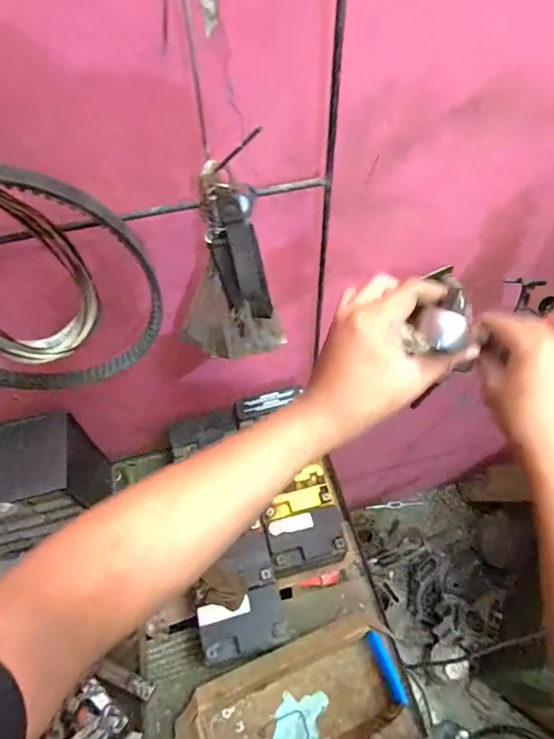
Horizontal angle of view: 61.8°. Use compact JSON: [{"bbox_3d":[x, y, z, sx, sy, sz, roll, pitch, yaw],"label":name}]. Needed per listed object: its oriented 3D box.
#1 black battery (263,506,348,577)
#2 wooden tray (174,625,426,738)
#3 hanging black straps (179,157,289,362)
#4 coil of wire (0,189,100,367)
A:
[{"bbox_3d":[0.044,0.262,0.698,0.114,0.079,0.075,-12,56,-7],"label":"black battery"},{"bbox_3d":[0.025,0.449,0.608,0.302,0.068,0.140,-15,56,-9],"label":"wooden tray"},{"bbox_3d":[-0.056,-0.092,0.476,0.112,0.208,0.054,9,56,8],"label":"hanging black straps"},{"bbox_3d":[-0.235,-0.072,0.432,0.116,0.193,0.054,-31,60,-19],"label":"coil of wire"}]

